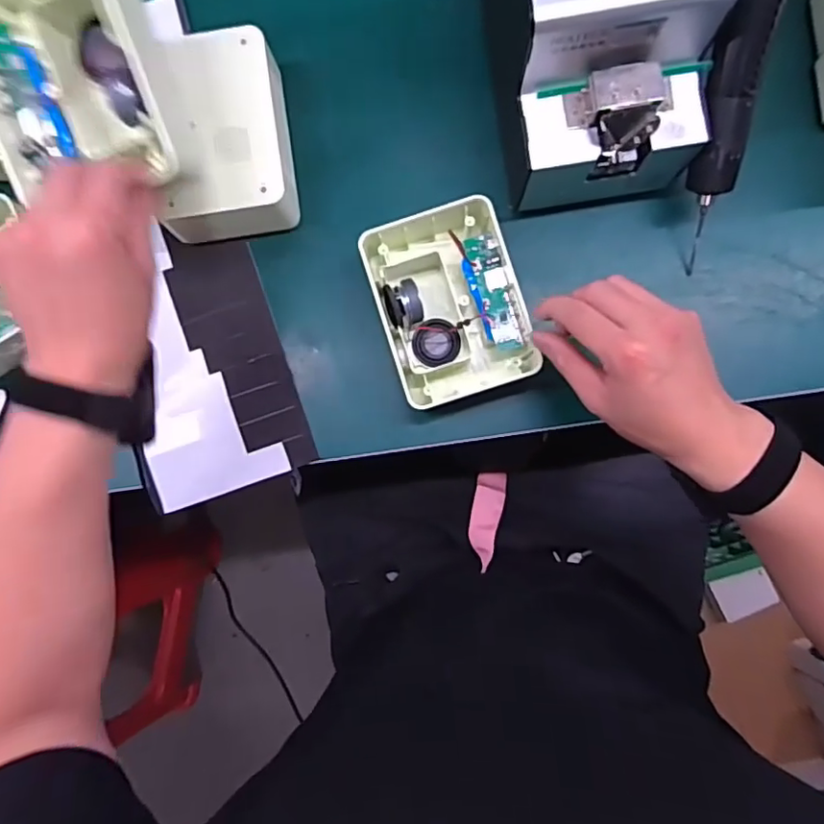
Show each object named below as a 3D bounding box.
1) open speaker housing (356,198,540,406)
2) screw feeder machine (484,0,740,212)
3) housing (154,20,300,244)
[{"bbox_3d":[0.030,-0.082,0.458,0.105,0.055,0.141,-18,86,2],"label":"open speaker housing"},{"bbox_3d":[0.133,-0.262,0.407,0.129,0.149,0.176,-10,86,2],"label":"screw feeder machine"},{"bbox_3d":[-0.145,-0.212,0.460,0.096,0.065,0.149,-6,86,2],"label":"housing"}]

